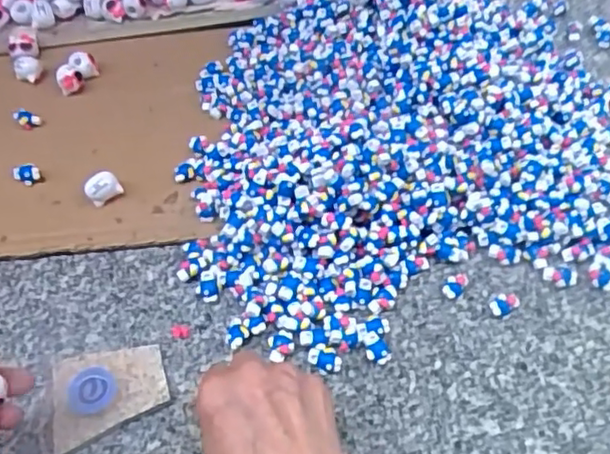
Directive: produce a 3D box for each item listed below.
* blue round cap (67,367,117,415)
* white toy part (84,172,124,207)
[{"bbox_3d":[-0.138,0.106,0.417,0.030,0.011,0.030,-1,54,1],"label":"blue round cap"},{"bbox_3d":[-0.161,-0.031,0.515,0.026,0.023,0.015,-30,58,-18],"label":"white toy part"}]

